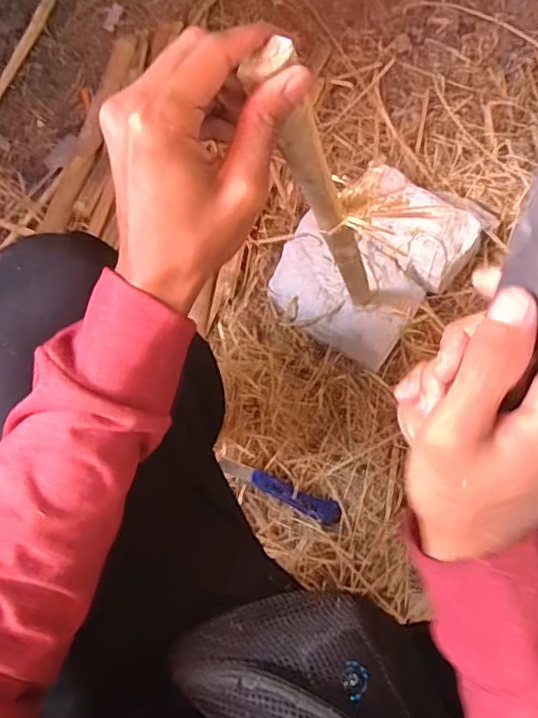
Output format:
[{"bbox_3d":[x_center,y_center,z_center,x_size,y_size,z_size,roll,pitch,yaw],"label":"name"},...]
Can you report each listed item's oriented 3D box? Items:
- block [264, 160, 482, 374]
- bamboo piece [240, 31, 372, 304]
[{"bbox_3d":[0.138,-0.132,0.788,0.198,0.093,0.241,37,78,9],"label":"block"},{"bbox_3d":[0.053,-0.099,0.443,0.025,0.409,0.012,-24,76,11],"label":"bamboo piece"}]

